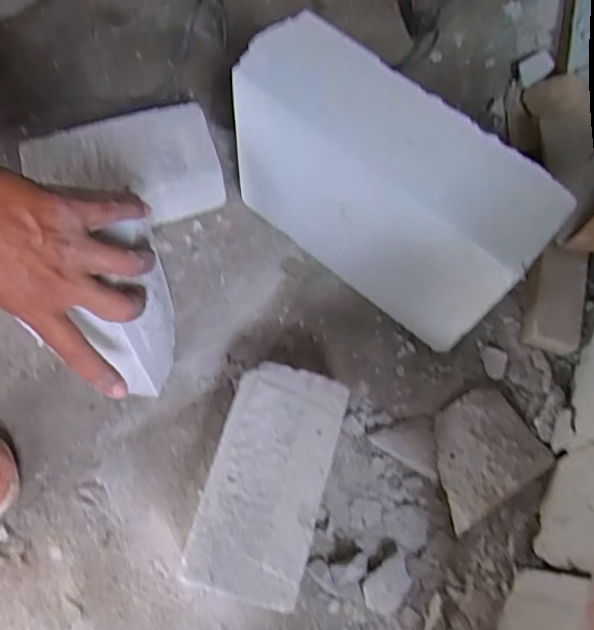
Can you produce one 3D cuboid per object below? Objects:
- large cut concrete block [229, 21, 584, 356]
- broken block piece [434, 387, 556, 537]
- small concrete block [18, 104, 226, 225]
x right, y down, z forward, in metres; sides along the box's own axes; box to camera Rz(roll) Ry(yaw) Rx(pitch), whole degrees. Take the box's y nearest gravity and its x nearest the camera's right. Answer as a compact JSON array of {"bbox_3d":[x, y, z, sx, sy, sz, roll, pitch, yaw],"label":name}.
[{"bbox_3d":[0.080,-0.112,0.554,0.285,0.218,0.111,38,74,12],"label":"large cut concrete block"},{"bbox_3d":[0.176,0.135,0.560,0.125,0.045,0.099,-32,74,-11],"label":"broken block piece"},{"bbox_3d":[-0.189,-0.156,0.642,0.204,0.072,0.107,-13,71,-5],"label":"small concrete block"}]

